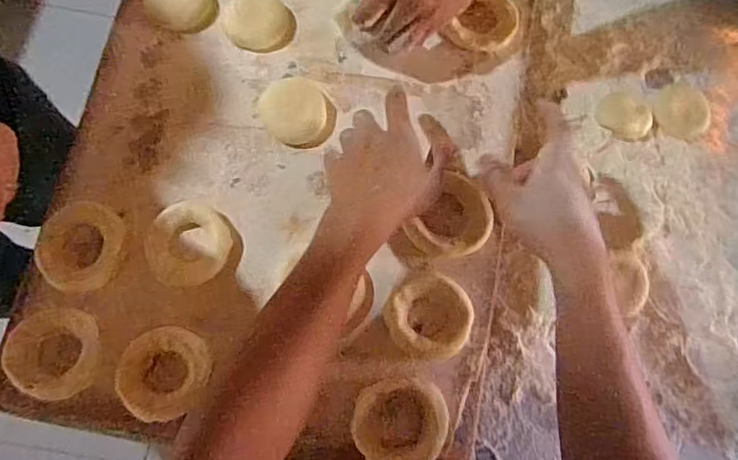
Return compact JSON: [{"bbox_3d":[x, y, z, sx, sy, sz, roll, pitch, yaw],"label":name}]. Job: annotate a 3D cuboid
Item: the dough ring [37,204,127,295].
[{"bbox_3d":[-0.262,0.014,0.500,0.072,0.013,0.082,-4,76,-2],"label":"dough ring"}]

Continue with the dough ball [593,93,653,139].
[{"bbox_3d":[0.292,-0.130,0.622,0.058,0.032,0.056,0,76,-1],"label":"dough ball"}]

